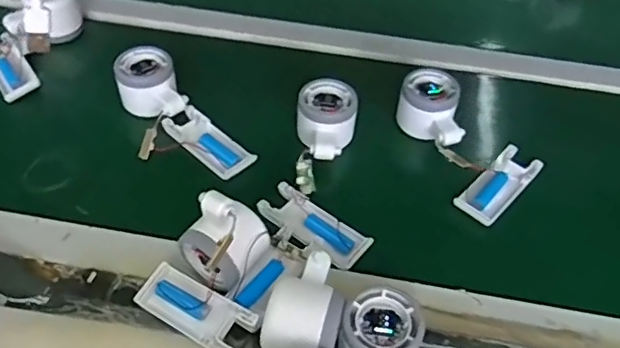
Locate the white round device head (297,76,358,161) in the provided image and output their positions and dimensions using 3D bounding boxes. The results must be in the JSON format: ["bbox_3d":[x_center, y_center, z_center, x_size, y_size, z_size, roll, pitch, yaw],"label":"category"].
[{"bbox_3d":[0.015,-0.050,0.587,0.056,0.047,0.086,8,50,3],"label":"white round device head"}]

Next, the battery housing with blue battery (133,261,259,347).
[{"bbox_3d":[-0.090,0.103,0.453,0.102,0.020,0.040,22,52,29],"label":"battery housing with blue battery"}]

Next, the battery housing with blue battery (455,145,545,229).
[{"bbox_3d":[0.185,0.010,0.571,0.040,0.012,0.100,37,57,25],"label":"battery housing with blue battery"}]

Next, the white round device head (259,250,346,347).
[{"bbox_3d":[-0.002,0.100,0.444,0.058,0.047,0.084,14,50,8],"label":"white round device head"}]

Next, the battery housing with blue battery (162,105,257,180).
[{"bbox_3d":[-0.101,-0.031,0.592,0.098,0.012,0.045,35,56,24],"label":"battery housing with blue battery"}]

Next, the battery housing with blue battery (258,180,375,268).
[{"bbox_3d":[0.003,0.045,0.523,0.103,0.012,0.041,33,55,22],"label":"battery housing with blue battery"}]

